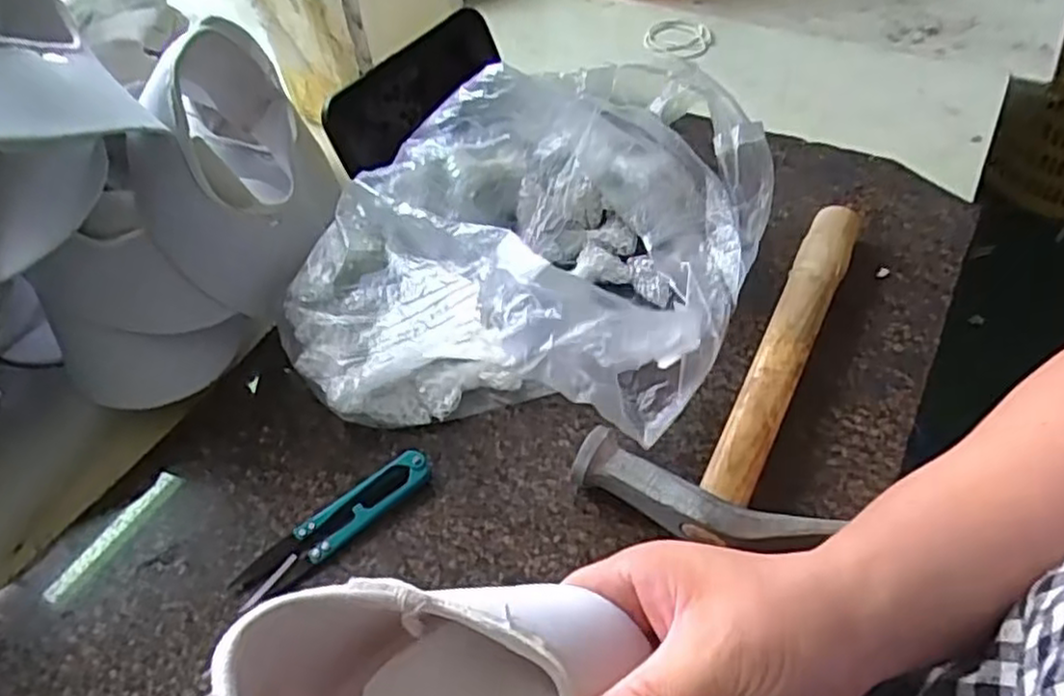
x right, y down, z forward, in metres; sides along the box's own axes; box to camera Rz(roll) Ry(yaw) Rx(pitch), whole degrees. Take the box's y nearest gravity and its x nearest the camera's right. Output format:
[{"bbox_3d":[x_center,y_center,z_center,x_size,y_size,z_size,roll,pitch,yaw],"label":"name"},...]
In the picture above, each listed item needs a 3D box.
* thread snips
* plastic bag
[{"bbox_3d":[-0.093,0.083,0.345,0.101,0.010,0.022,-36,55,-23],"label":"thread snips"},{"bbox_3d":[-0.003,-0.065,0.398,0.236,0.083,0.231,12,51,16],"label":"plastic bag"}]

